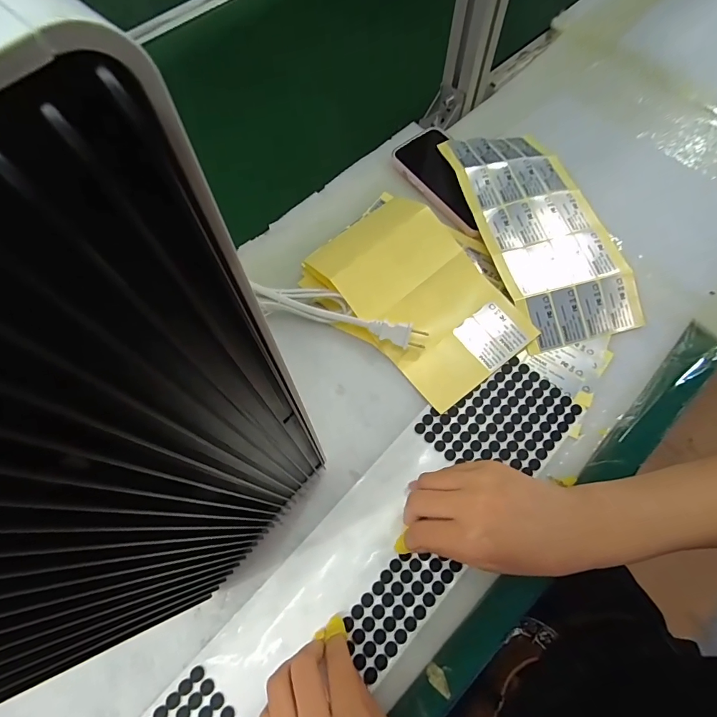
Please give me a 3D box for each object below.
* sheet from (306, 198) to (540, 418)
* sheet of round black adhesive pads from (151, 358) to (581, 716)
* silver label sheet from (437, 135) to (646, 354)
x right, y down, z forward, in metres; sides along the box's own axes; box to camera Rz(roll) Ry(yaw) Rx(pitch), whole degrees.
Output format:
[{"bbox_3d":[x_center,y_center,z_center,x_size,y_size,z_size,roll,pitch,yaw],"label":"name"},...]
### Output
[{"bbox_3d":[0.061,-0.060,0.398,0.124,0.041,0.192,-40,75,-15],"label":"sheet"},{"bbox_3d":[0.001,0.179,0.324,0.103,0.005,0.486,41,73,15],"label":"sheet of round black adhesive pads"},{"bbox_3d":[0.187,-0.143,0.440,0.120,0.020,0.268,-15,63,-6],"label":"silver label sheet"}]

